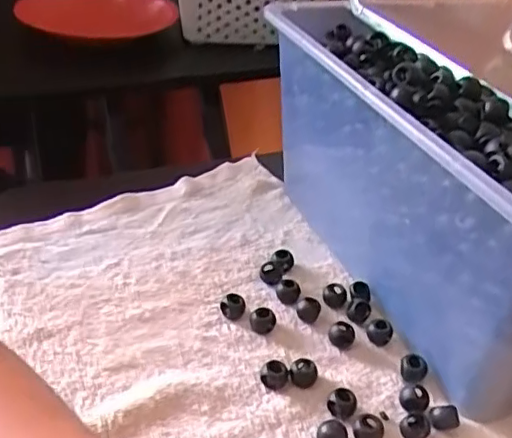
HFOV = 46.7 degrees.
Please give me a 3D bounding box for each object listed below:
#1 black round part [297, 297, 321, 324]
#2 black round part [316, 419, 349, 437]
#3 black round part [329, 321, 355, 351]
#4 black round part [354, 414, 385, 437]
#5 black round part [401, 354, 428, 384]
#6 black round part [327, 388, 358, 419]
[{"bbox_3d":[0.033,0.057,0.372,0.015,0.011,0.012,10,36,8],"label":"black round part"},{"bbox_3d":[0.039,0.109,0.300,0.015,0.010,0.013,12,37,11],"label":"black round part"},{"bbox_3d":[0.052,0.069,0.358,0.015,0.010,0.015,3,36,-2],"label":"black round part"},{"bbox_3d":[0.058,0.108,0.304,0.015,0.011,0.012,15,37,14],"label":"black round part"},{"bbox_3d":[0.091,0.085,0.341,0.015,0.012,0.016,3,36,-2],"label":"black round part"},{"bbox_3d":[0.046,0.098,0.316,0.015,0.011,0.012,9,36,6],"label":"black round part"}]

